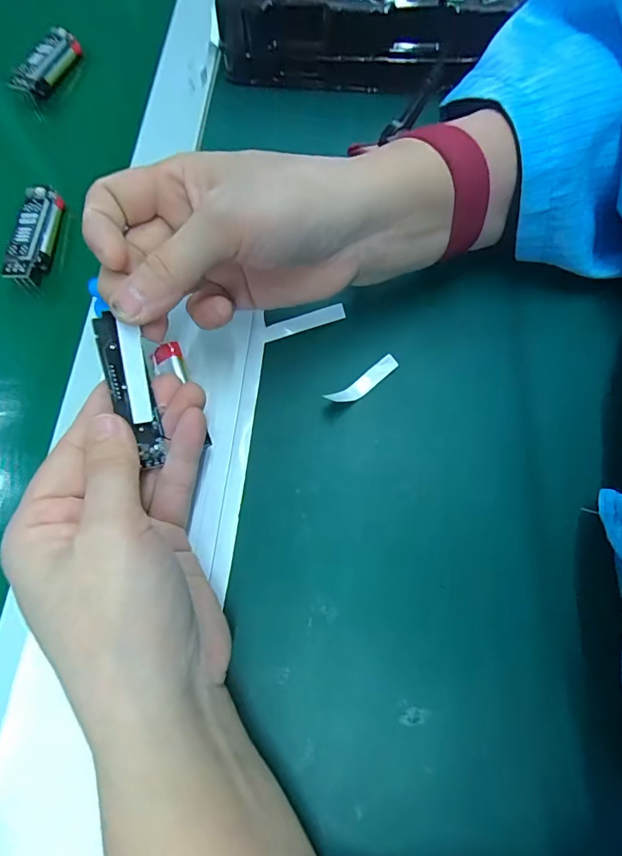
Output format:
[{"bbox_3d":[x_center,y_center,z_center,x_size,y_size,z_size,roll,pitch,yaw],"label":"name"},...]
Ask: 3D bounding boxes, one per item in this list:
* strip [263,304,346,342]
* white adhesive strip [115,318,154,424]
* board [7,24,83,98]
[{"bbox_3d":[-0.004,-0.057,0.242,0.046,0.004,0.009,-19,89,-10],"label":"strip"},{"bbox_3d":[-0.071,-0.022,0.183,0.009,0.004,0.040,-11,94,-44],"label":"white adhesive strip"},{"bbox_3d":[-0.185,-0.256,0.316,0.018,0.016,0.059,16,71,8],"label":"board"}]

